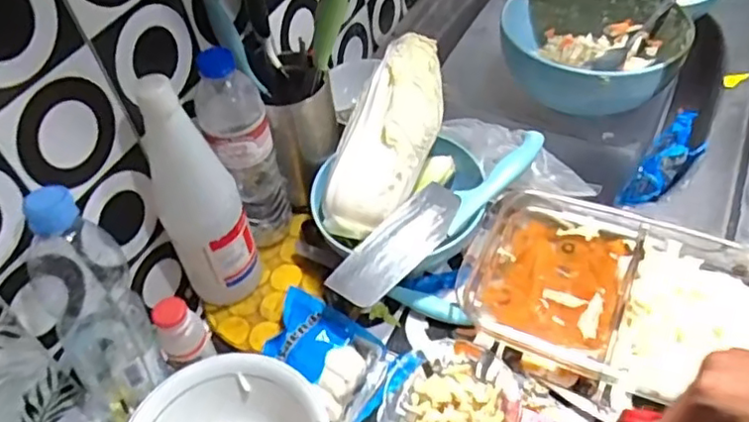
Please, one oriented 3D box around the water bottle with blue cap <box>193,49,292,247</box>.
[{"bbox_3d":[-0.123,-0.052,0.608,0.056,0.215,0.056,-20,50,-11],"label":"water bottle with blue cap"}]

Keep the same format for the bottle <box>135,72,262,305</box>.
[{"bbox_3d":[-0.156,-0.008,0.557,0.071,0.246,0.057,-19,50,-9],"label":"bottle"}]

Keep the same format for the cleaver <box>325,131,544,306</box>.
[{"bbox_3d":[0.064,0.001,0.605,0.251,0.034,0.052,-34,54,-21],"label":"cleaver"}]

